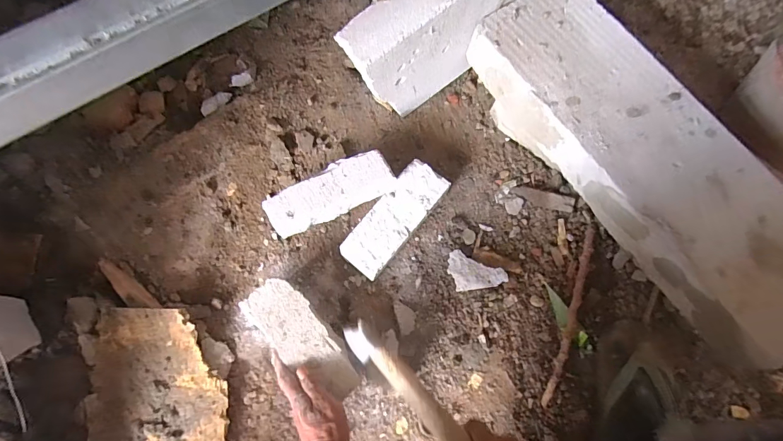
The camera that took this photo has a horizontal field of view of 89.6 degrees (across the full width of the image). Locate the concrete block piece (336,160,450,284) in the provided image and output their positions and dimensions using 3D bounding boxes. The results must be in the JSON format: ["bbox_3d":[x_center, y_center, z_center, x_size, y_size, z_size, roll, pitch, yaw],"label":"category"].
[{"bbox_3d":[0.005,-0.001,0.634,0.074,0.049,0.193,39,78,8],"label":"concrete block piece"}]

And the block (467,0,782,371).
[{"bbox_3d":[0.364,-0.095,0.586,0.210,0.106,0.588,-32,76,-11],"label":"block"}]

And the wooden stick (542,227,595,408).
[{"bbox_3d":[0.284,0.144,0.616,0.020,0.020,0.286,20,76,4],"label":"wooden stick"}]

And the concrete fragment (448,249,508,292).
[{"bbox_3d":[0.130,0.089,0.624,0.092,0.010,0.056,22,88,18],"label":"concrete fragment"}]

